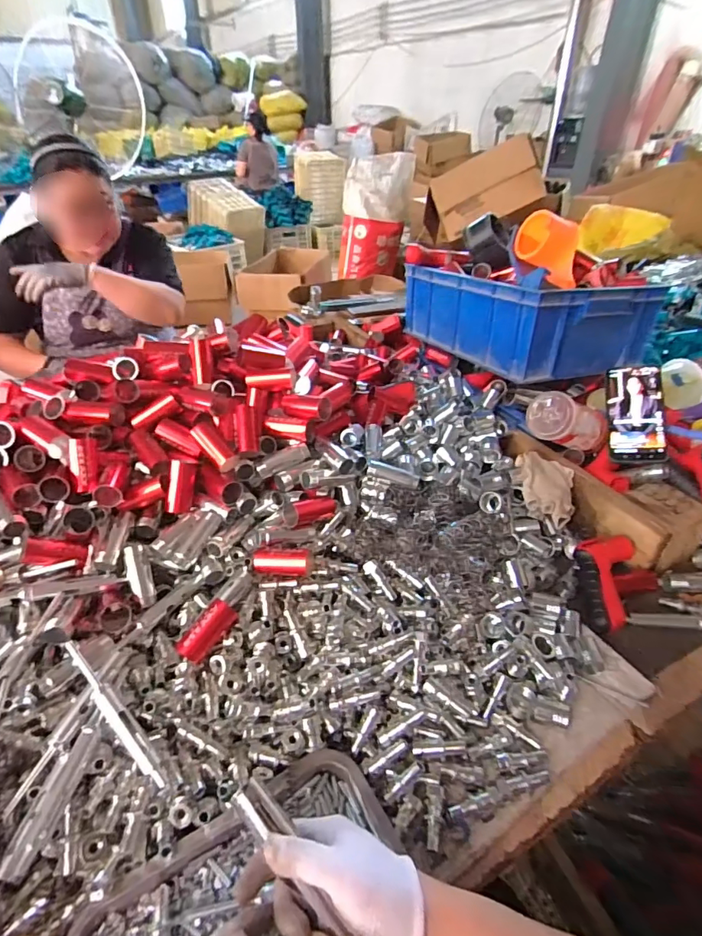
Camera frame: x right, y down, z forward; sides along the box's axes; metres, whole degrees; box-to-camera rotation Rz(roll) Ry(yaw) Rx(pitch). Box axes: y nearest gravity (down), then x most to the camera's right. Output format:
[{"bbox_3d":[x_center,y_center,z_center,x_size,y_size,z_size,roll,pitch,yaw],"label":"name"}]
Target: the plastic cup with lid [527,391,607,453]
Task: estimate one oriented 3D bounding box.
[{"bbox_3d":[0.326,-0.063,0.702,0.137,0.067,0.060,13,28,-32],"label":"plastic cup with lid"}]

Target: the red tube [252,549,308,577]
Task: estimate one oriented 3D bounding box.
[{"bbox_3d":[-0.075,0.108,0.527,0.067,0.032,0.023,-4,35,18],"label":"red tube"}]

